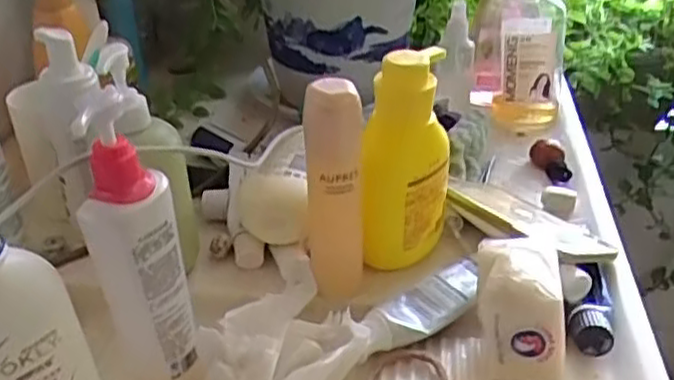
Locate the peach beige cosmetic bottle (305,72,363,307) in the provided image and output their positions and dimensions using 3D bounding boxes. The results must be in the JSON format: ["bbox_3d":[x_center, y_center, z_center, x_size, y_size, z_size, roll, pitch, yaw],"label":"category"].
[{"bbox_3d":[-0.003,0.005,0.526,0.037,0.174,0.040,-1,33,1],"label":"peach beige cosmetic bottle"}]

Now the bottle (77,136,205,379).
[{"bbox_3d":[-0.124,0.055,0.454,0.054,0.179,0.041,-9,33,-12],"label":"bottle"}]

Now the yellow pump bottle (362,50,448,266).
[{"bbox_3d":[0.054,-0.020,0.550,0.062,0.167,0.079,4,33,8],"label":"yellow pump bottle"}]

